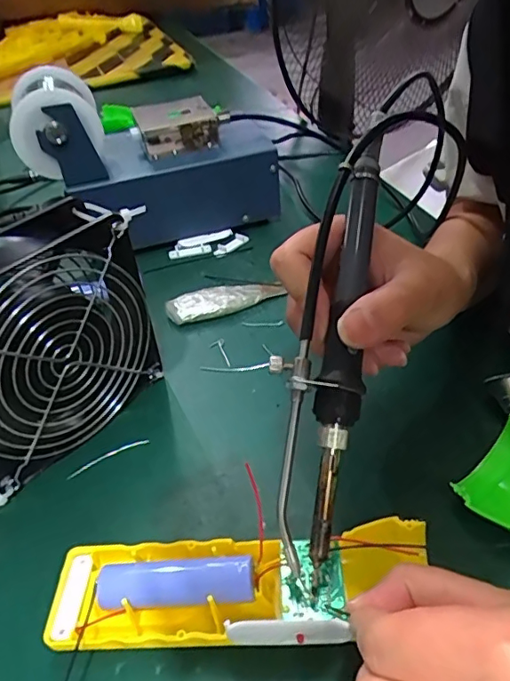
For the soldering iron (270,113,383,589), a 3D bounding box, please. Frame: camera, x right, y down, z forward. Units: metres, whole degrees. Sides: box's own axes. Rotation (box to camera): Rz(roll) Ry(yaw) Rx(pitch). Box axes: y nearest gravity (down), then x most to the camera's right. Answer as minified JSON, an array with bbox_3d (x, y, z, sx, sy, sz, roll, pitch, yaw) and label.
[{"bbox_3d":[0.031,-0.004,0.230,0.034,0.016,0.192,7,78,12],"label":"soldering iron"}]

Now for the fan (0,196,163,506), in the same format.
[{"bbox_3d":[-0.116,0.004,0.292,0.042,0.125,0.120,26,50,33],"label":"fan"}]

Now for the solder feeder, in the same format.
[{"bbox_3d":[-0.091,-0.165,0.478,0.205,0.139,0.106,-14,40,-9],"label":"solder feeder"}]

